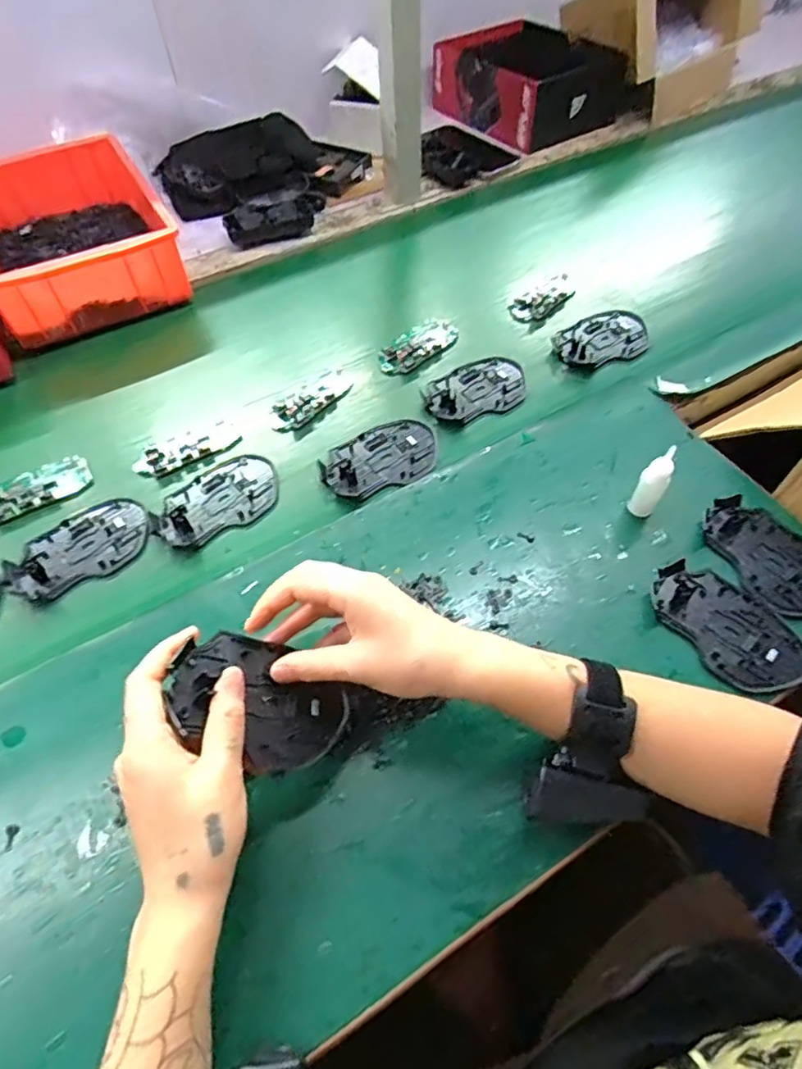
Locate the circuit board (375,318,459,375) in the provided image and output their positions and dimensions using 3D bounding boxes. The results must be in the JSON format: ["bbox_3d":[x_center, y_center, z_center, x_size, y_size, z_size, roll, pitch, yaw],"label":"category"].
[{"bbox_3d":[0.017,-0.205,0.637,0.102,0.008,0.053,-39,64,-22],"label":"circuit board"}]

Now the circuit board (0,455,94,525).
[{"bbox_3d":[-0.331,-0.041,0.532,0.097,0.006,0.043,-27,60,-17],"label":"circuit board"}]

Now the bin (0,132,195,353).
[{"bbox_3d":[-0.393,-0.357,0.695,0.202,0.080,0.292,-26,60,-16],"label":"bin"}]

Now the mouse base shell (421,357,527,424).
[{"bbox_3d":[0.078,-0.149,0.597,0.113,0.010,0.074,-28,61,-17],"label":"mouse base shell"}]

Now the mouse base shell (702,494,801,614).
[{"bbox_3d":[0.302,0.016,0.481,0.070,0.010,0.115,-24,60,-15],"label":"mouse base shell"}]

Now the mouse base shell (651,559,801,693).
[{"bbox_3d":[0.248,0.066,0.447,0.073,0.010,0.113,-30,61,-18],"label":"mouse base shell"}]

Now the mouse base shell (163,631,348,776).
[{"bbox_3d":[-0.084,0.103,0.363,0.110,0.011,0.075,31,45,-18],"label":"mouse base shell"}]

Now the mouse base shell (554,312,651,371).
[{"bbox_3d":[0.220,-0.212,0.638,0.112,0.017,0.073,-22,59,-14],"label":"mouse base shell"}]

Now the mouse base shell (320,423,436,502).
[{"bbox_3d":[-0.019,-0.072,0.548,0.110,0.012,0.069,-20,59,-13],"label":"mouse base shell"}]

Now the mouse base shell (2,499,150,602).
[{"bbox_3d":[-0.270,0.010,0.497,0.113,0.007,0.073,-26,60,-16],"label":"mouse base shell"}]

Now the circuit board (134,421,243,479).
[{"bbox_3d":[-0.201,-0.082,0.555,0.097,0.007,0.036,-25,60,-15],"label":"circuit board"}]

